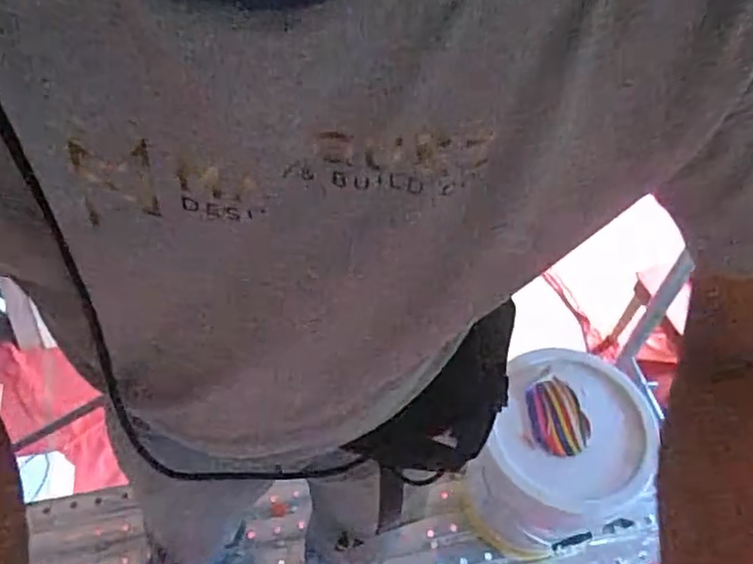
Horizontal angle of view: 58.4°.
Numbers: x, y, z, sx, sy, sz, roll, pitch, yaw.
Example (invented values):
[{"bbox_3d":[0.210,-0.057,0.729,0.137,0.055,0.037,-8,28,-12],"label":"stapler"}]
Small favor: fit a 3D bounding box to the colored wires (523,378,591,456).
[{"bbox_3d":[0.306,0.229,1.137,0.100,0.023,0.127,-7,54,-8],"label":"colored wires"}]

